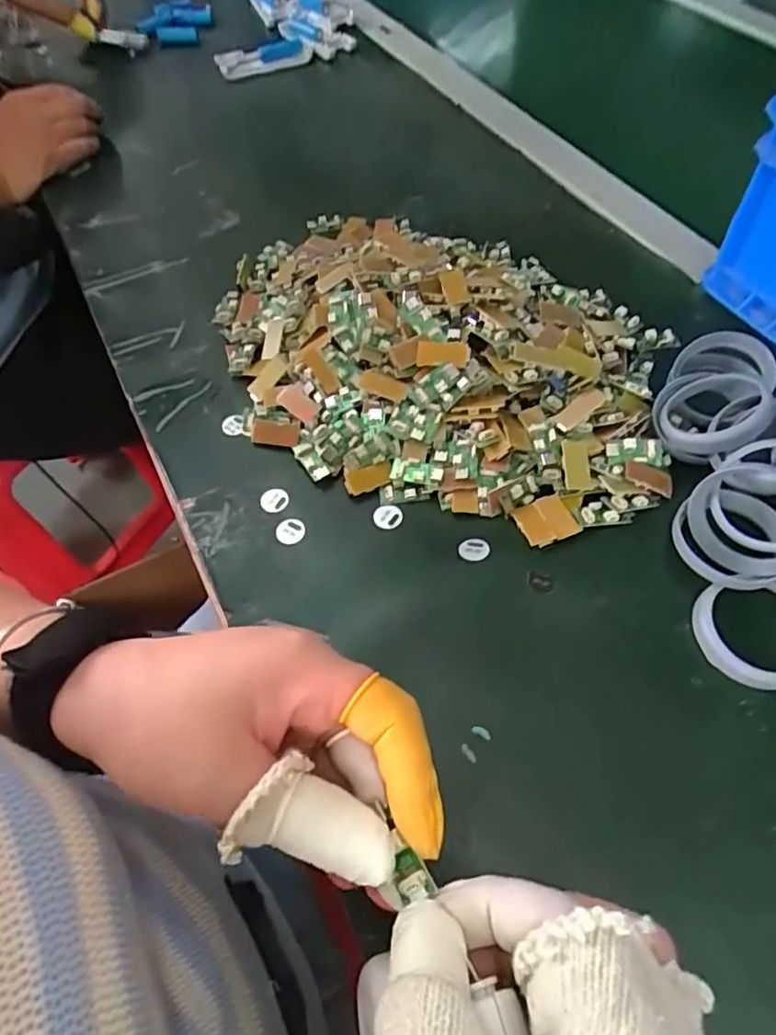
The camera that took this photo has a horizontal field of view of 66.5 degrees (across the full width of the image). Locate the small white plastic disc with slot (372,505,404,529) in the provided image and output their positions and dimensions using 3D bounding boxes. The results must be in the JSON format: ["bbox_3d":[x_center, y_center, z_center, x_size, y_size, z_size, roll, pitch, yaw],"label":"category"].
[{"bbox_3d":[0.000,-0.001,0.350,0.018,0.004,0.015,-18,59,-7],"label":"small white plastic disc with slot"}]

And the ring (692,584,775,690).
[{"bbox_3d":[0.190,0.060,0.302,0.062,0.008,0.052,-2,58,2],"label":"ring"}]

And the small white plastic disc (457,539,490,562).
[{"bbox_3d":[0.048,0.018,0.331,0.017,0.004,0.013,4,59,6],"label":"small white plastic disc"}]

